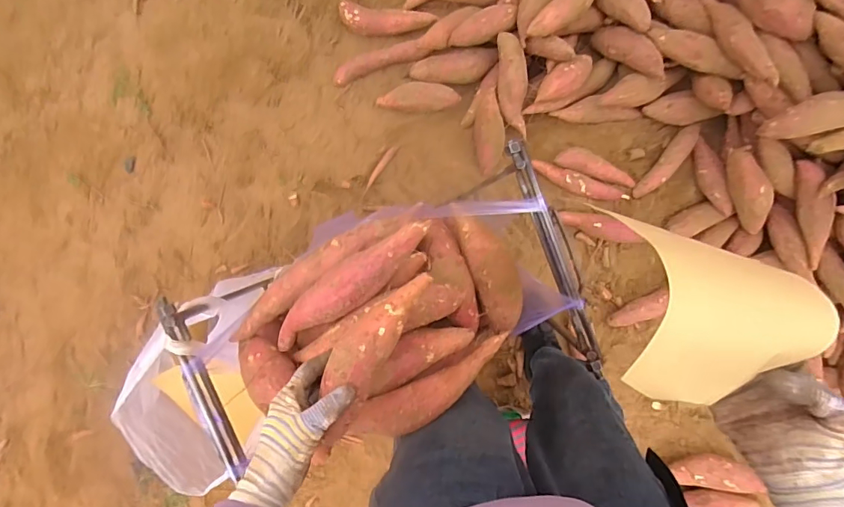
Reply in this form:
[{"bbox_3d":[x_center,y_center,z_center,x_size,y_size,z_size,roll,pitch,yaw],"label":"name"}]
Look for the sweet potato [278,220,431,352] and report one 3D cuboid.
[{"bbox_3d":[-0.087,0.039,0.550,0.232,0.045,0.053,-35,95,2],"label":"sweet potato"}]

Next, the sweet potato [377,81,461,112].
[{"bbox_3d":[-0.008,-0.391,1.139,0.206,0.065,0.070,1,95,-2],"label":"sweet potato"}]

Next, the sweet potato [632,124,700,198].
[{"bbox_3d":[0.629,-0.231,1.161,0.053,0.052,0.222,36,93,-4],"label":"sweet potato"}]

